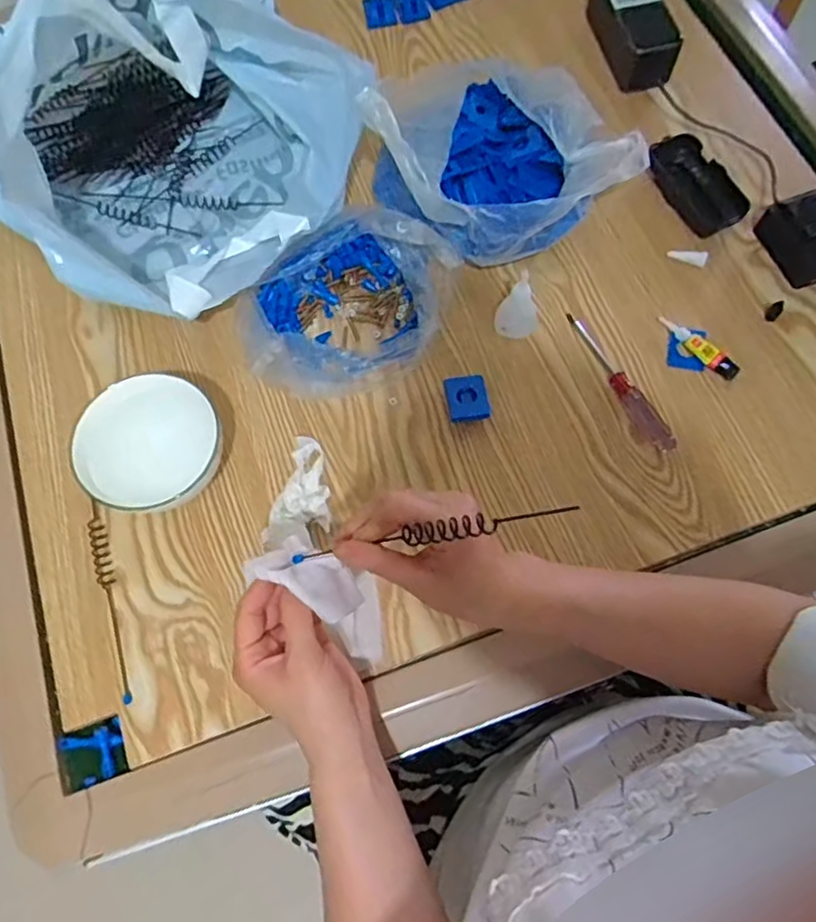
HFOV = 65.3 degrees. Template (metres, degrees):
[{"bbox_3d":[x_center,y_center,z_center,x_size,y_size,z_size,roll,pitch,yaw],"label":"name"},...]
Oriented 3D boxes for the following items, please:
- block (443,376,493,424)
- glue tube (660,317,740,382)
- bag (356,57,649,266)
[{"bbox_3d":[0.050,-0.054,0.546,0.035,0.014,0.040,-10,71,-1],"label":"block"},{"bbox_3d":[0.256,-0.103,0.558,0.081,0.012,0.019,43,78,14],"label":"glue tube"},{"bbox_3d":[0.072,-0.271,0.561,0.186,0.127,0.183,-31,73,-8],"label":"bag"}]

